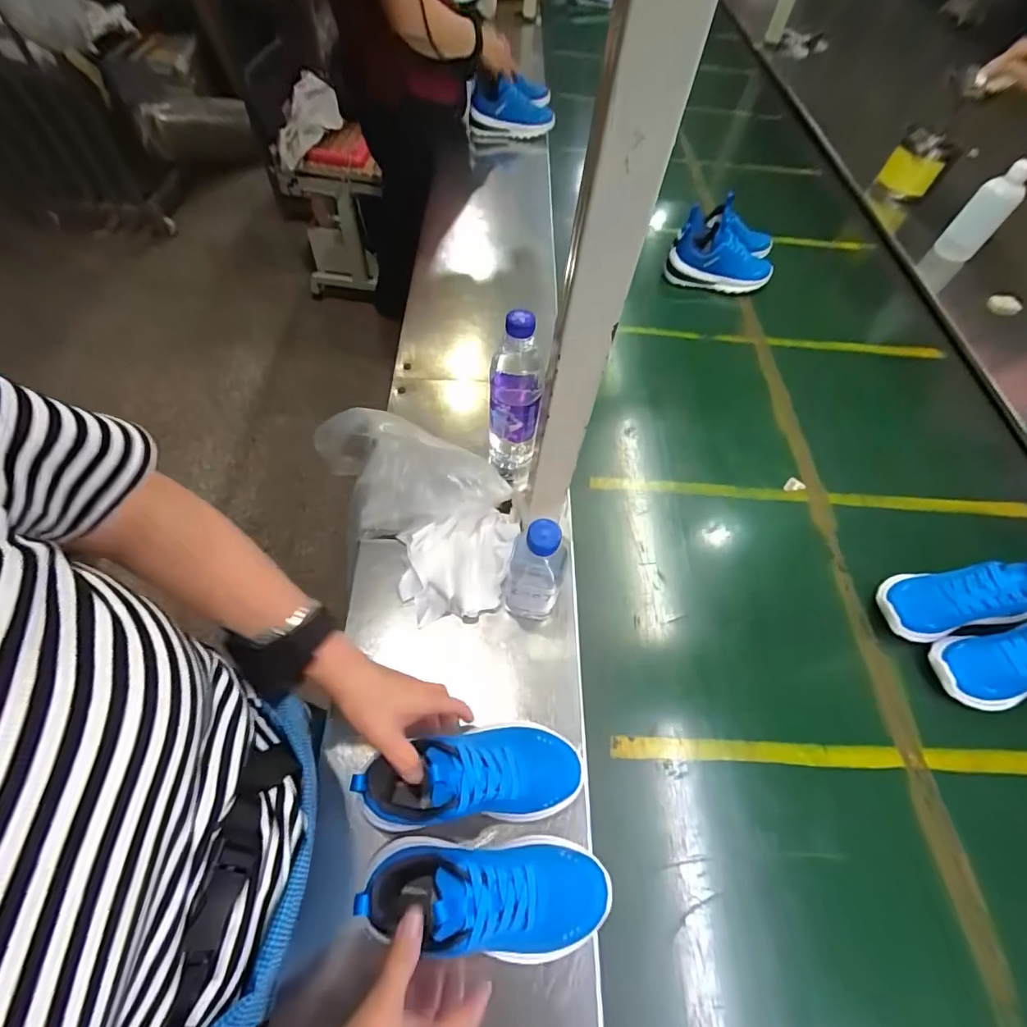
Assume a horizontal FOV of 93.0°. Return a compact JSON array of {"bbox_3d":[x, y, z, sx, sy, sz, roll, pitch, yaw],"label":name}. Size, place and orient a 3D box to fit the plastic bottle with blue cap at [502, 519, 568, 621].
[{"bbox_3d":[0.021,0.061,0.520,0.059,0.171,0.056,2,58,-3],"label":"plastic bottle with blue cap"}]

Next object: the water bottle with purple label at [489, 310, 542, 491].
[{"bbox_3d":[-0.001,-0.126,0.586,0.055,0.233,0.064,2,58,-3],"label":"water bottle with purple label"}]

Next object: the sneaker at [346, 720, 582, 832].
[{"bbox_3d":[-0.037,0.240,0.439,0.197,0.098,0.075,0,58,-19],"label":"sneaker"}]

